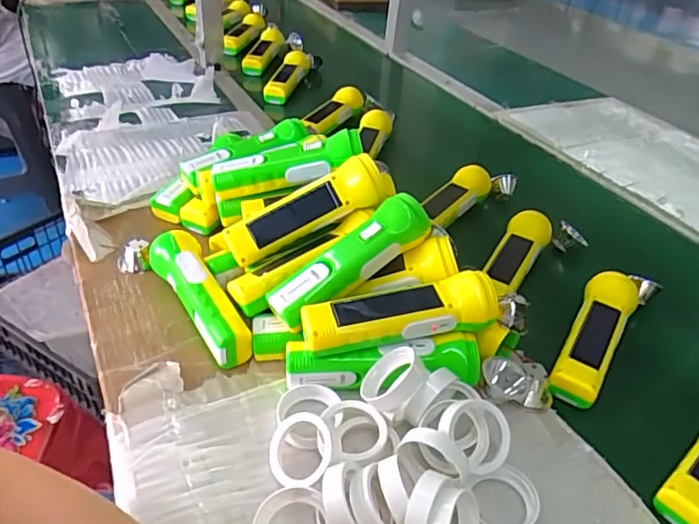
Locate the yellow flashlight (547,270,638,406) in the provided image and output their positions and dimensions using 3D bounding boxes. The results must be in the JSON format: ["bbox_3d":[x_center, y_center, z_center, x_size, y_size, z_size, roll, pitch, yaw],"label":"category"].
[{"bbox_3d":[0.230,0.063,0.508,0.050,0.036,0.153,22,44,26],"label":"yellow flashlight"}]

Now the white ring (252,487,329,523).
[{"bbox_3d":[-0.040,0.178,0.366,0.050,0.019,0.050,3,37,-3],"label":"white ring"}]

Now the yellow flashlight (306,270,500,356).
[{"bbox_3d":[0.040,0.042,0.453,0.158,0.046,0.043,-2,38,-10],"label":"yellow flashlight"}]

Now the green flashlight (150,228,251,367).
[{"bbox_3d":[-0.143,0.030,0.521,0.047,0.046,0.160,-22,43,-25],"label":"green flashlight"}]

